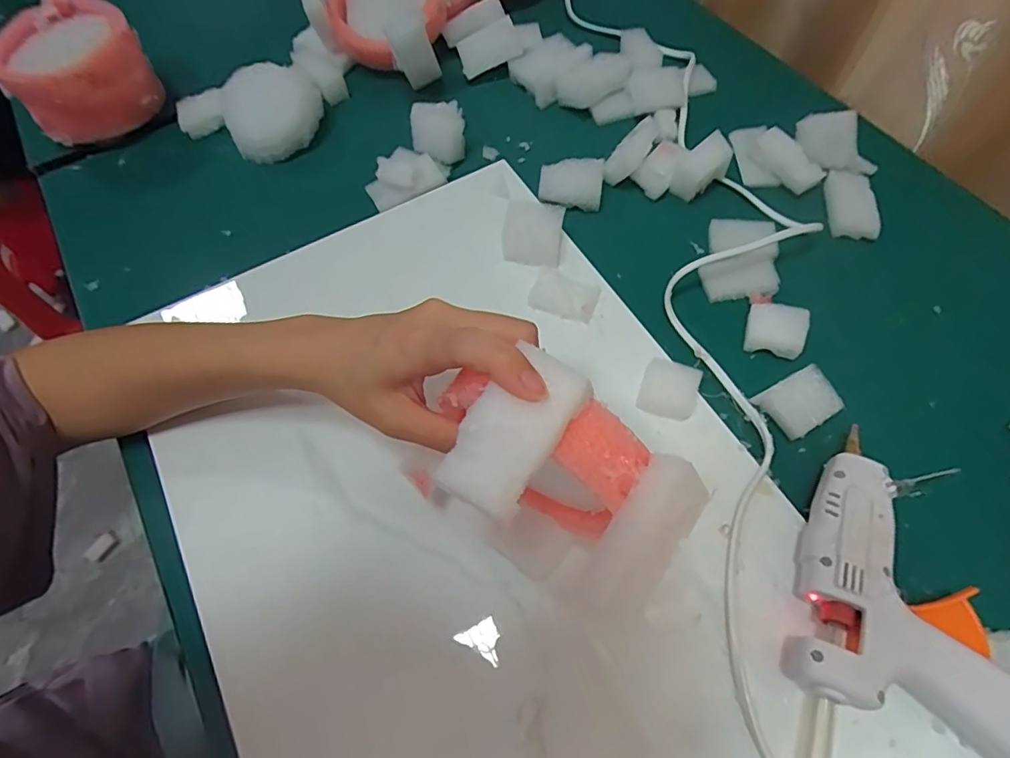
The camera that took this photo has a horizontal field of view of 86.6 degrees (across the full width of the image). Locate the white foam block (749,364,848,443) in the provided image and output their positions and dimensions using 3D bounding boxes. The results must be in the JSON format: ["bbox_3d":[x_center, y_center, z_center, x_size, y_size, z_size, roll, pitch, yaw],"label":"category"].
[{"bbox_3d":[0.172,0.015,0.313,0.037,0.017,0.031,-26,64,-10],"label":"white foam block"}]

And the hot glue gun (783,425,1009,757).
[{"bbox_3d":[0.198,0.101,0.256,0.108,0.028,0.124,18,65,12],"label":"hot glue gun"}]

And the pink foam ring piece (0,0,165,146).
[{"bbox_3d":[-0.343,-0.244,0.436,0.102,0.084,0.097,-37,67,-16],"label":"pink foam ring piece"}]

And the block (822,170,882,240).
[{"bbox_3d":[0.250,-0.125,0.386,0.034,0.013,0.049,4,63,5],"label":"block"}]

